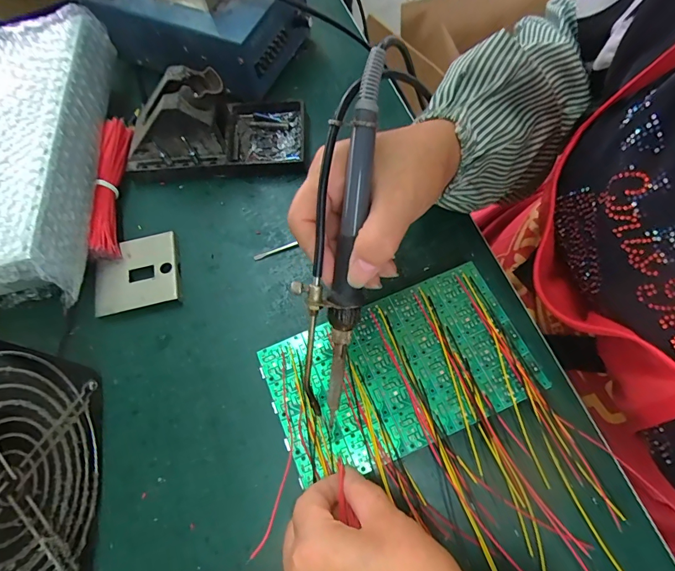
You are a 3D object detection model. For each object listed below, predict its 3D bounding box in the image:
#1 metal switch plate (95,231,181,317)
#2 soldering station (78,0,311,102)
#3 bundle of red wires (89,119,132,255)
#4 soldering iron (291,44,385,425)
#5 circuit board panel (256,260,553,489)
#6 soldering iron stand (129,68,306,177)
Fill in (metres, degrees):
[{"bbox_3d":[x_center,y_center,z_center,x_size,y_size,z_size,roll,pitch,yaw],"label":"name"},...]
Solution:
[{"bbox_3d":[-0.163,-0.010,0.322,0.065,0.010,0.063,-15,68,-1],"label":"metal switch plate"},{"bbox_3d":[-0.135,-0.256,0.375,0.191,0.078,0.109,21,71,13],"label":"soldering station"},{"bbox_3d":[-0.195,-0.086,0.340,0.020,0.025,0.134,-8,68,2],"label":"bundle of red wires"},{"bbox_3d":[-0.001,-0.020,0.216,0.032,0.016,0.198,9,103,6],"label":"soldering iron"},{"bbox_3d":[0.042,0.057,0.271,0.172,0.005,0.100,-23,68,-6],"label":"circuit board panel"},{"bbox_3d":[-0.112,-0.147,0.345,0.158,0.069,0.077,-4,68,3],"label":"soldering iron stand"}]

